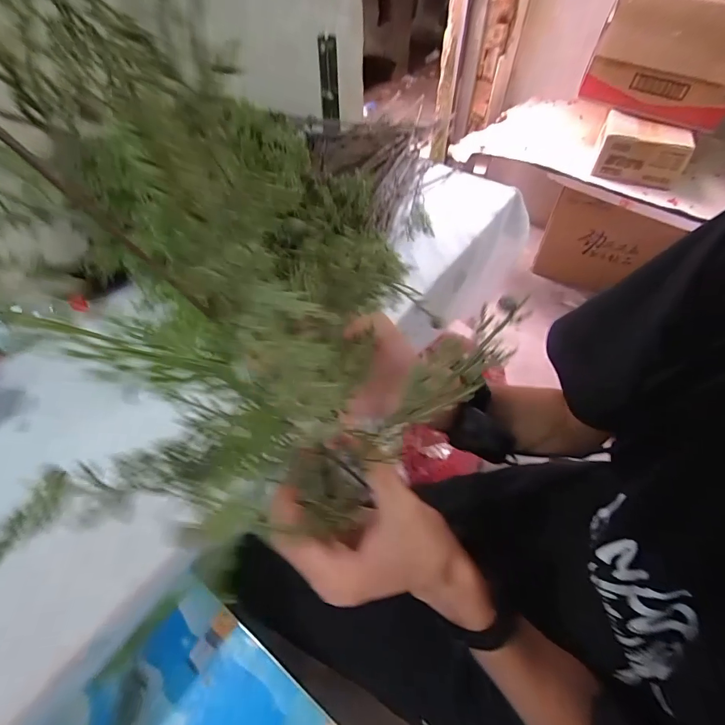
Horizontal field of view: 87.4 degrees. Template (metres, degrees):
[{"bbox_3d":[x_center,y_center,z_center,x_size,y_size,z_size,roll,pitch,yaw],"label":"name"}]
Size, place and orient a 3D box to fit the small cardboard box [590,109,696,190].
[{"bbox_3d":[0.847,-0.648,1.159,0.255,0.116,0.171,27,57,20],"label":"small cardboard box"}]

